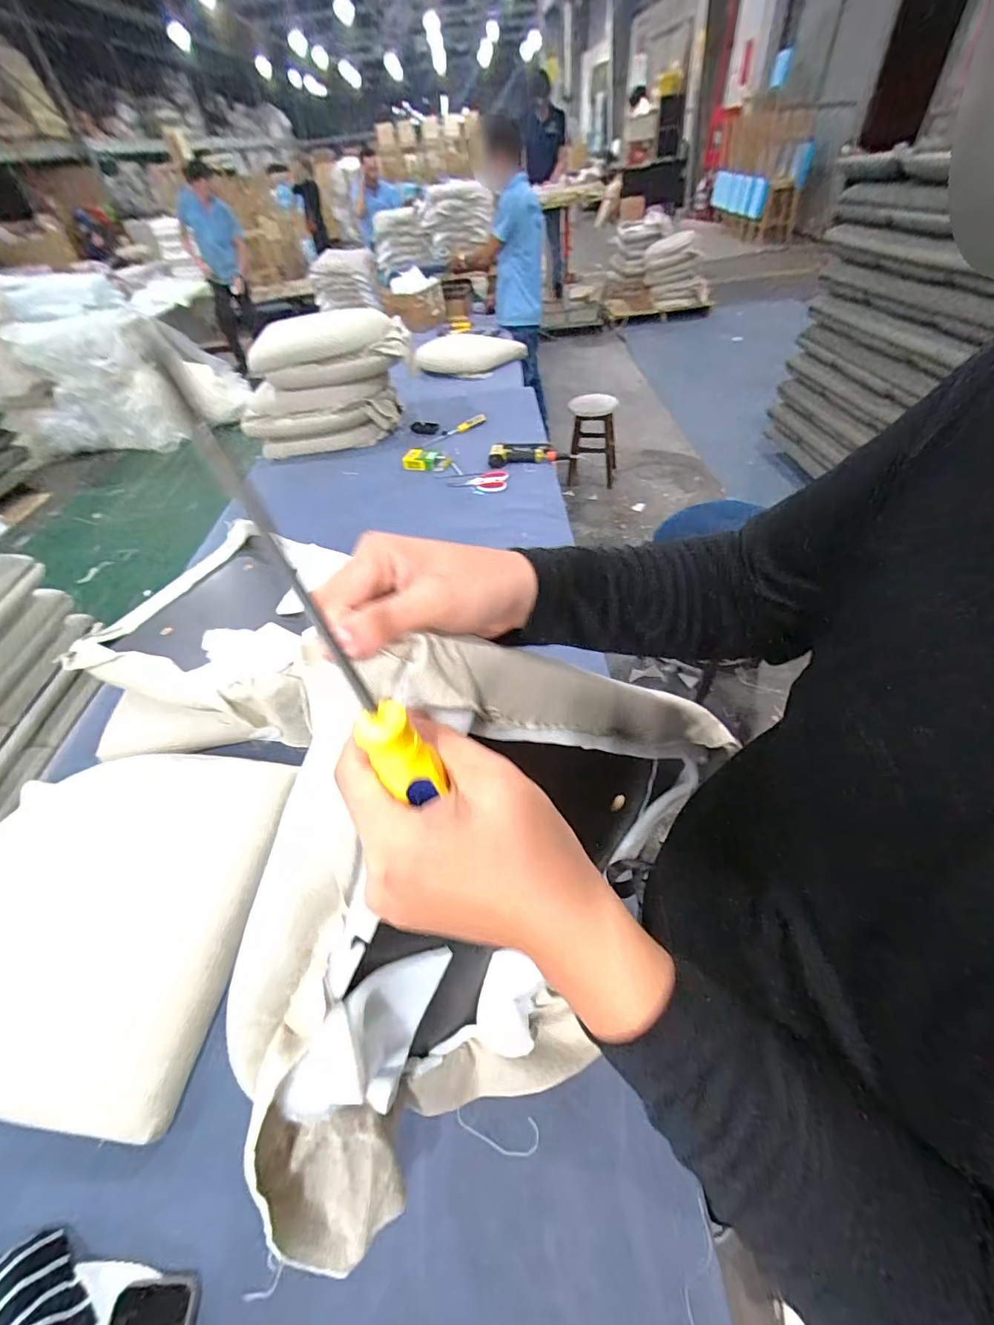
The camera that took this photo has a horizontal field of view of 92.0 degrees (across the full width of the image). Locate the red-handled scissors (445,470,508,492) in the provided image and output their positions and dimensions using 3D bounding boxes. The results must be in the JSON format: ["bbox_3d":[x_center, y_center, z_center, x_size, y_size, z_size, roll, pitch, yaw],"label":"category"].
[{"bbox_3d":[-0.065,-0.584,1.524,0.216,0.024,0.103,12,50,18],"label":"red-handled scissors"}]

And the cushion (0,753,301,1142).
[{"bbox_3d":[-0.600,0.341,0.704,0.518,0.068,0.456,2,48,9],"label":"cushion"}]

